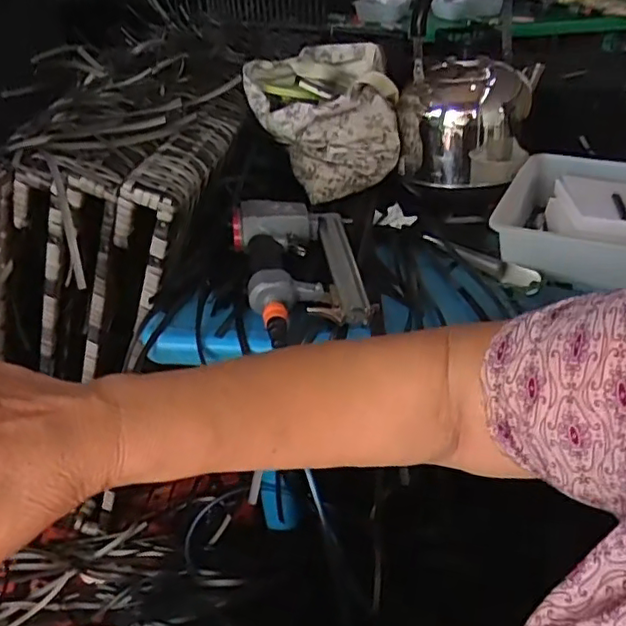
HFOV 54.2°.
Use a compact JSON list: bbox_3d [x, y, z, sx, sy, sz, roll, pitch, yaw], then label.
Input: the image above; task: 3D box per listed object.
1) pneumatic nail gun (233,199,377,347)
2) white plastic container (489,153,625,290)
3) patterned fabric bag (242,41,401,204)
[{"bbox_3d":[-0.015,-0.060,0.744,0.148,0.056,0.258,-8,35,-6],"label":"pneumatic nail gun"},{"bbox_3d":[0.358,-0.122,0.805,0.221,0.083,0.264,14,38,23],"label":"white plastic container"},{"bbox_3d":[0.014,-0.314,0.963,0.226,0.136,0.248,-5,36,-2],"label":"patterned fabric bag"}]

